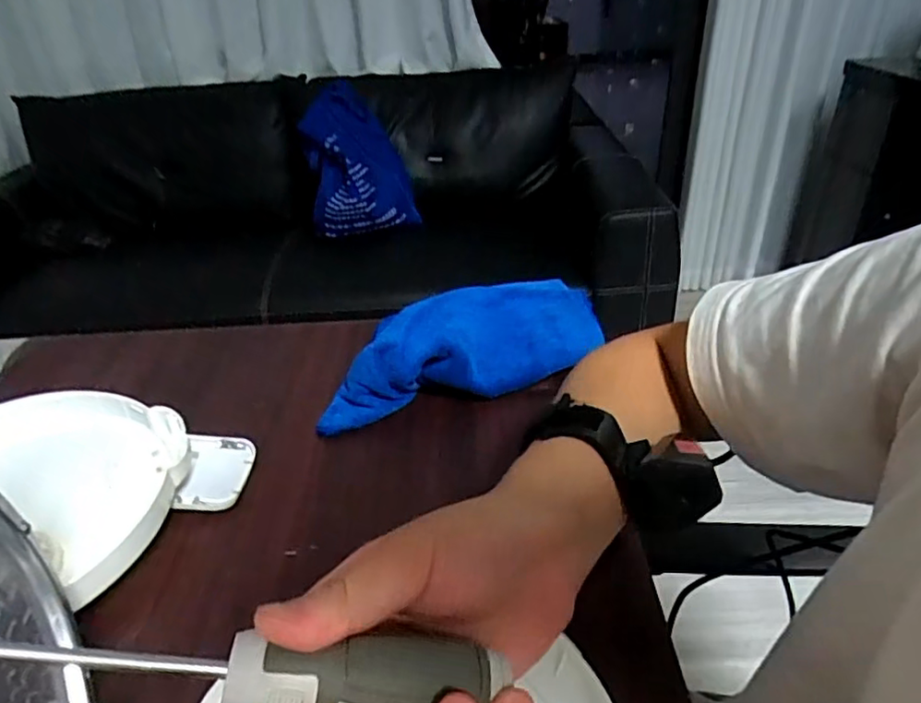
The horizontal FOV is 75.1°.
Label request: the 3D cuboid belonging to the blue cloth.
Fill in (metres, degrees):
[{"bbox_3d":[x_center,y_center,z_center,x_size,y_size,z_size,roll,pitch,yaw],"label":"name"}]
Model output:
[{"bbox_3d":[0.009,-0.006,0.530,0.267,0.068,0.090,-22,38,-24],"label":"blue cloth"}]

